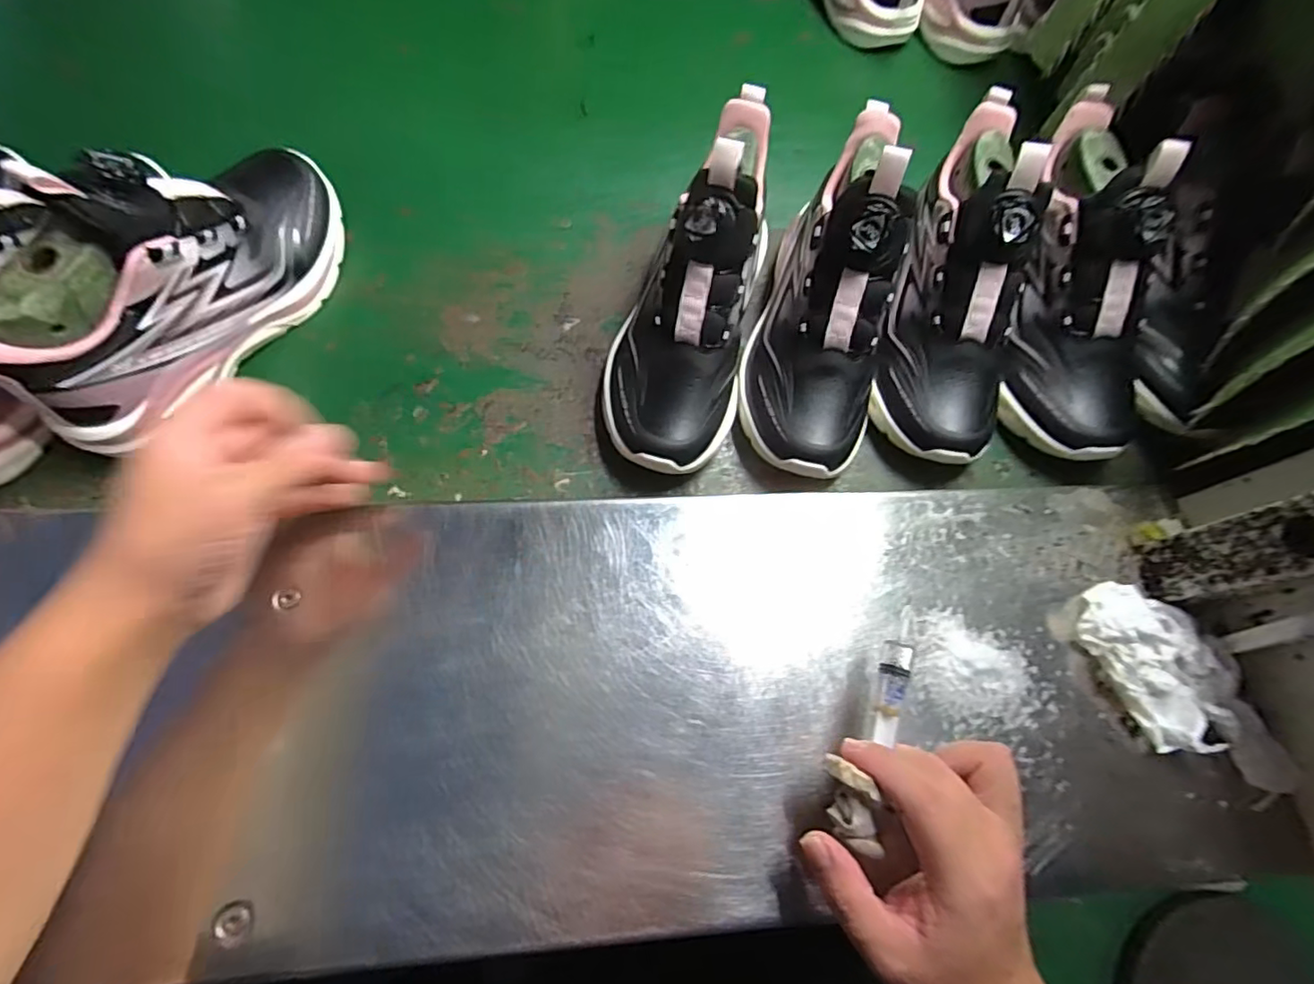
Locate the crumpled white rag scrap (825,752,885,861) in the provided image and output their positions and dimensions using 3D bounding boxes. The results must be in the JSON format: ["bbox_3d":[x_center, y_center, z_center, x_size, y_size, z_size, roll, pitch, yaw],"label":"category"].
[{"bbox_3d":[0.092,0.149,0.276,0.019,0.017,0.043,-12,78,-4],"label":"crumpled white rag scrap"}]

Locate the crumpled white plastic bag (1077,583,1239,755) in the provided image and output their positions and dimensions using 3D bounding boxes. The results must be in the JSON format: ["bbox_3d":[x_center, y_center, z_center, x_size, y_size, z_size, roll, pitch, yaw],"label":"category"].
[{"bbox_3d":[0.302,0.102,0.353,0.061,0.021,0.095,-22,74,-14],"label":"crumpled white plastic bag"}]

